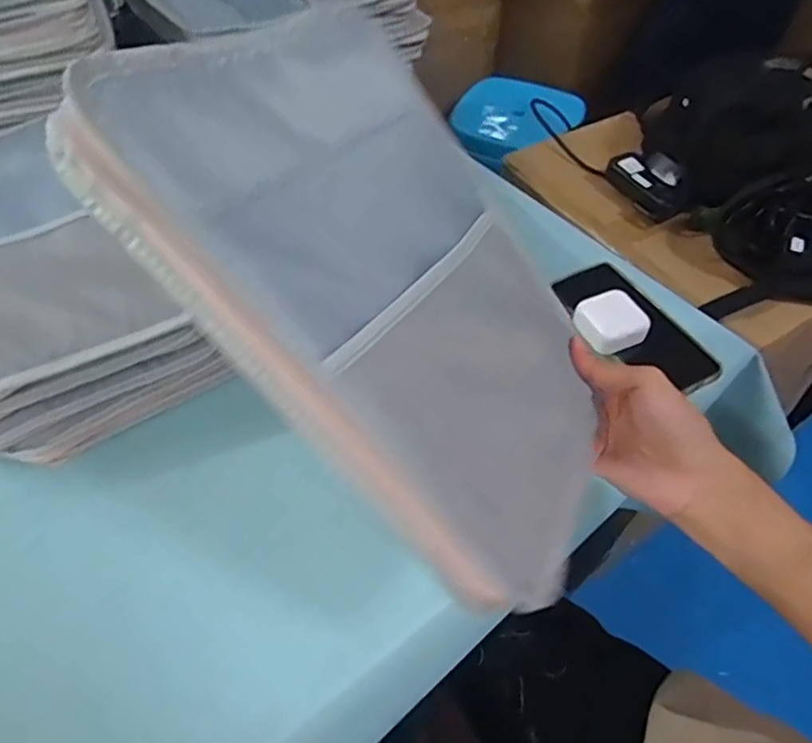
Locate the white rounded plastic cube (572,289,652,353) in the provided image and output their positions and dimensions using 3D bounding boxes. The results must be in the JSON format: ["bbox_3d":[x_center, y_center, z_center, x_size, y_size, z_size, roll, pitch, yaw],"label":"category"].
[{"bbox_3d":[0.185,-0.046,0.562,0.056,0.021,0.057,-31,59,-23],"label":"white rounded plastic cube"}]

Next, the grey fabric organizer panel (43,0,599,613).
[{"bbox_3d":[0.004,-0.055,0.348,0.305,0.032,0.228,51,45,-11],"label":"grey fabric organizer panel"}]

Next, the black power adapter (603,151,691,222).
[{"bbox_3d":[0.300,-0.232,0.759,0.060,0.042,0.111,-16,54,-13],"label":"black power adapter"}]

